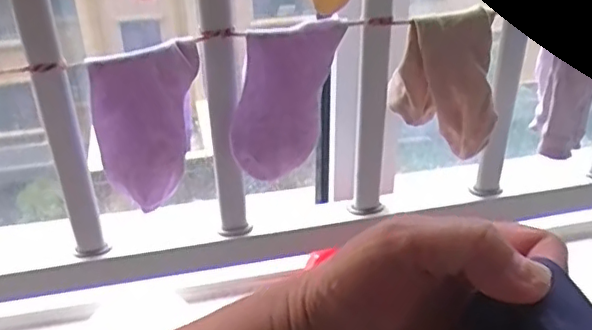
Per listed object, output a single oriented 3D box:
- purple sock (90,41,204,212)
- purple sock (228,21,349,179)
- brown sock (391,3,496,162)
[{"bbox_3d":[-0.109,-0.026,0.463,0.075,0.123,0.027,-5,31,-6],"label":"purple sock"},{"bbox_3d":[-0.007,-0.050,0.478,0.083,0.115,0.019,-11,32,-16],"label":"purple sock"},{"bbox_3d":[0.124,-0.066,0.507,0.082,0.114,0.028,-3,31,-4],"label":"brown sock"}]

